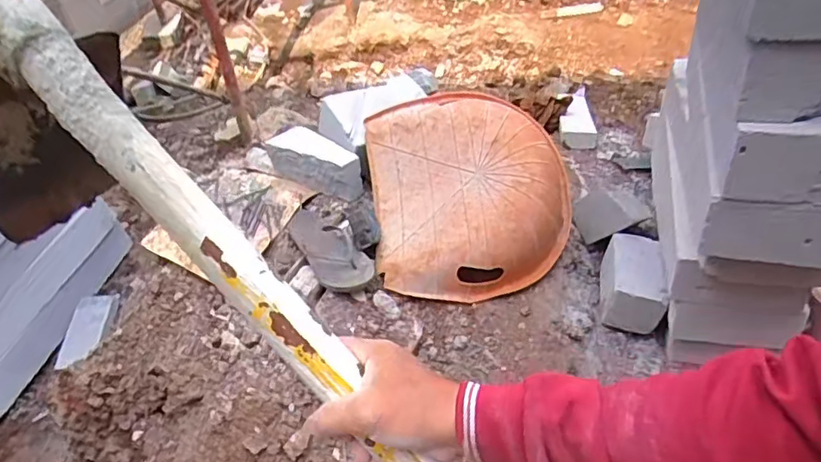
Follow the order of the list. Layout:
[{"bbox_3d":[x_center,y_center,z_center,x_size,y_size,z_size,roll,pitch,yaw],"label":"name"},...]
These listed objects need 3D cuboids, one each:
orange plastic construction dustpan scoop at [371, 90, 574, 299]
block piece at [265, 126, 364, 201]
[{"bbox_3d":[0.112,-0.077,1.136,0.362,0.132,0.412,-13,73,15],"label":"orange plastic construction dustpan scoop"},{"bbox_3d":[-0.196,-0.151,1.240,0.229,0.103,0.079,17,45,22],"label":"block piece"}]

